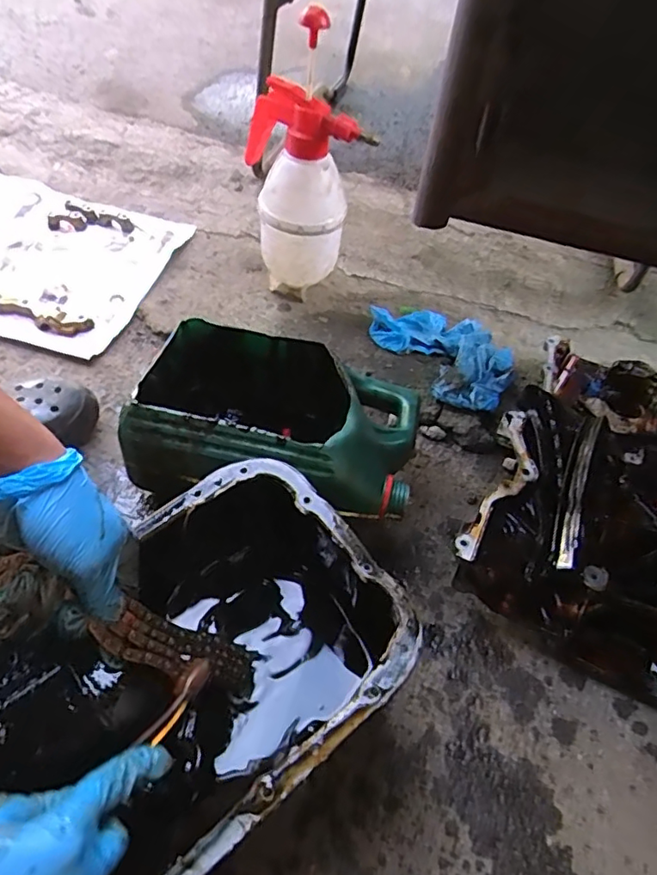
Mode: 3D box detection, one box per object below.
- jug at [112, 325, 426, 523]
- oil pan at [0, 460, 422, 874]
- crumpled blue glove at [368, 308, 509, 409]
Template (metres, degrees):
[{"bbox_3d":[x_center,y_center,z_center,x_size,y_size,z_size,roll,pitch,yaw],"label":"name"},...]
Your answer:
[{"bbox_3d":[-0.050,-0.005,0.583,0.271,0.140,0.181,14,50,3],"label":"jug"},{"bbox_3d":[-0.114,0.182,0.398,0.332,0.129,0.206,-32,62,-27],"label":"oil pan"},{"bbox_3d":[0.156,-0.119,0.744,0.127,0.029,0.208,-27,60,-25],"label":"crumpled blue glove"}]

